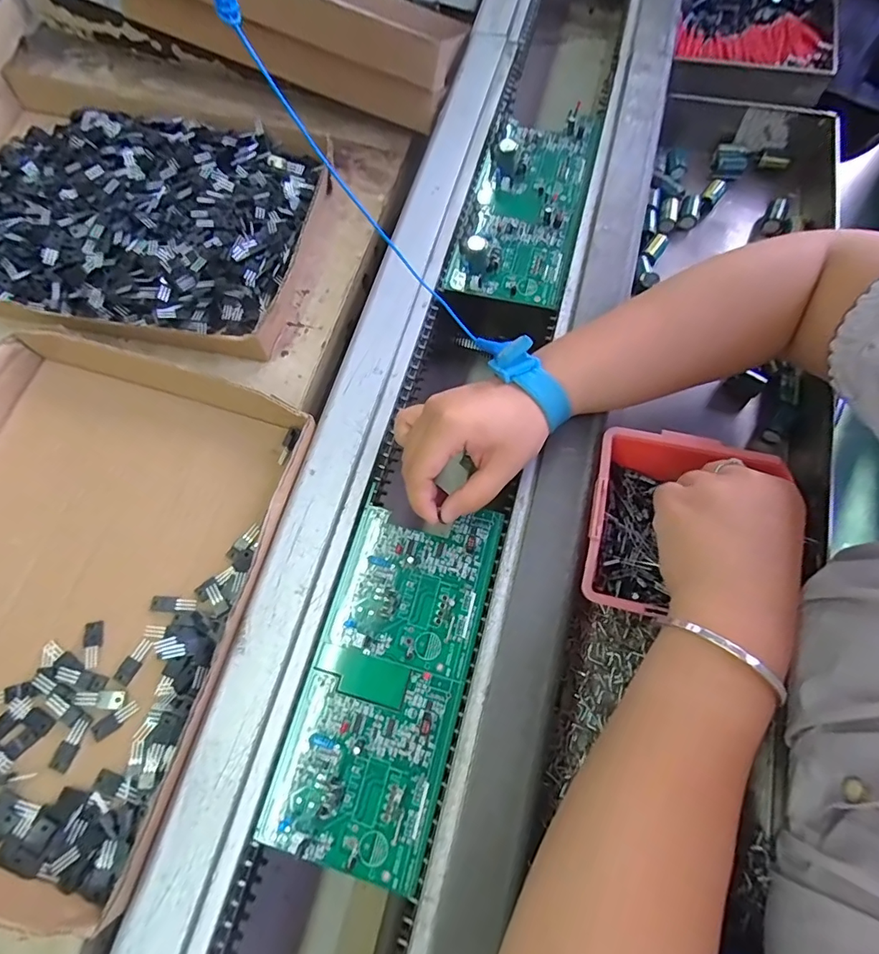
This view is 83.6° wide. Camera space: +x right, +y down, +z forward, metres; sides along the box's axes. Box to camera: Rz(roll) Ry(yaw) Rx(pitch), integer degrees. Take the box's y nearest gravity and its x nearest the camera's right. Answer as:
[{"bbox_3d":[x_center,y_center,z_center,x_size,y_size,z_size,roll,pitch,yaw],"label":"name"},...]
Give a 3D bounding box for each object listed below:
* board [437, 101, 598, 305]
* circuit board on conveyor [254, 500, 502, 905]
[{"bbox_3d":[0.076,-0.242,0.421,0.089,0.028,0.205,15,72,6],"label":"board"},{"bbox_3d":[-0.030,0.118,0.305,0.094,0.007,0.210,15,72,6],"label":"circuit board on conveyor"}]

